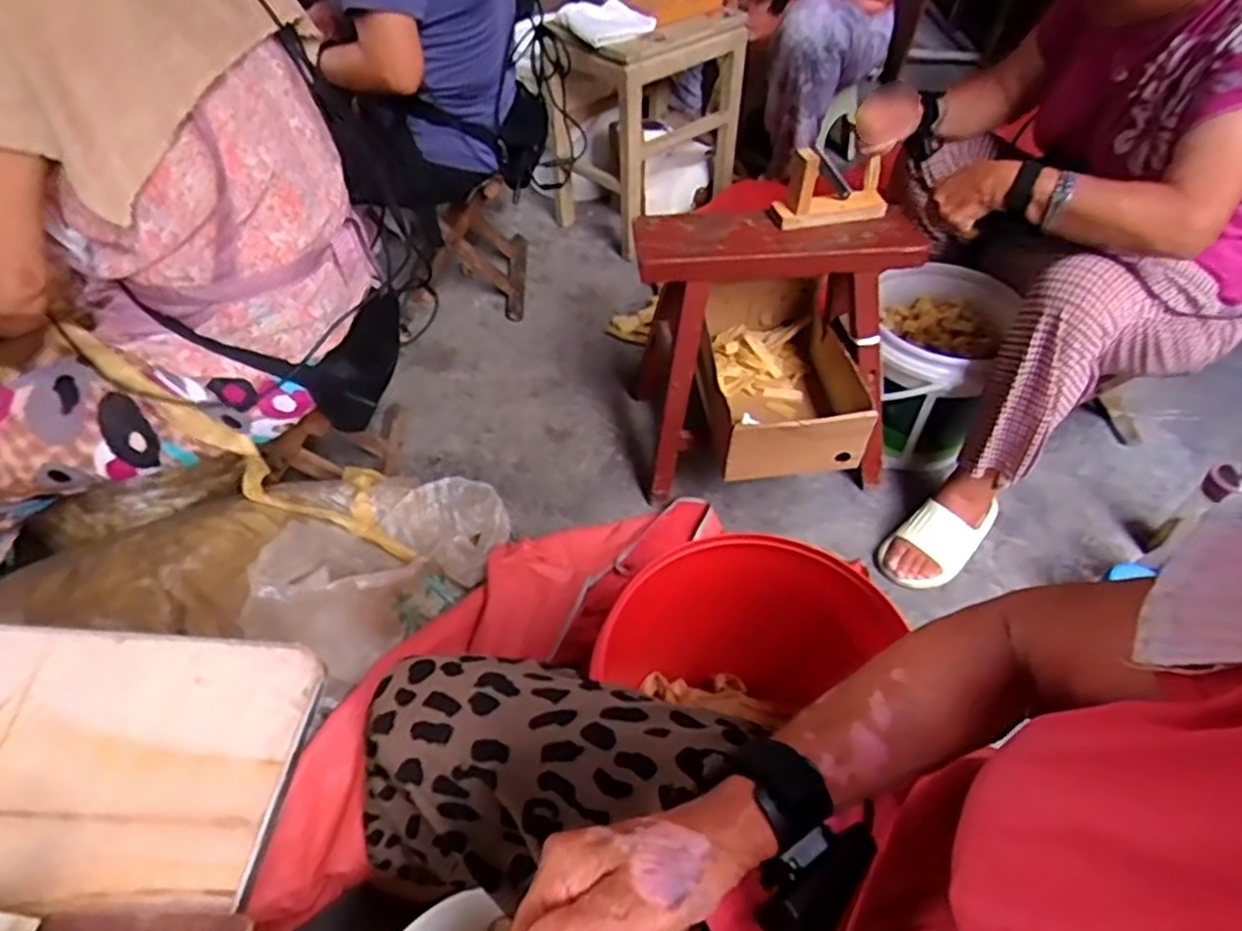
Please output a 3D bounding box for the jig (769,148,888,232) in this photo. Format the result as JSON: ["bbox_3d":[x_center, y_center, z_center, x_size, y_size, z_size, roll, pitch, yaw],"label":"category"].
[{"bbox_3d":[0.290,-0.376,0.985,0.151,0.099,0.047,-8,50,-7],"label":"jig"}]

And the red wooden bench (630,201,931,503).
[{"bbox_3d":[0.217,-0.204,1.136,0.382,0.406,0.299,-4,49,-4],"label":"red wooden bench"}]

